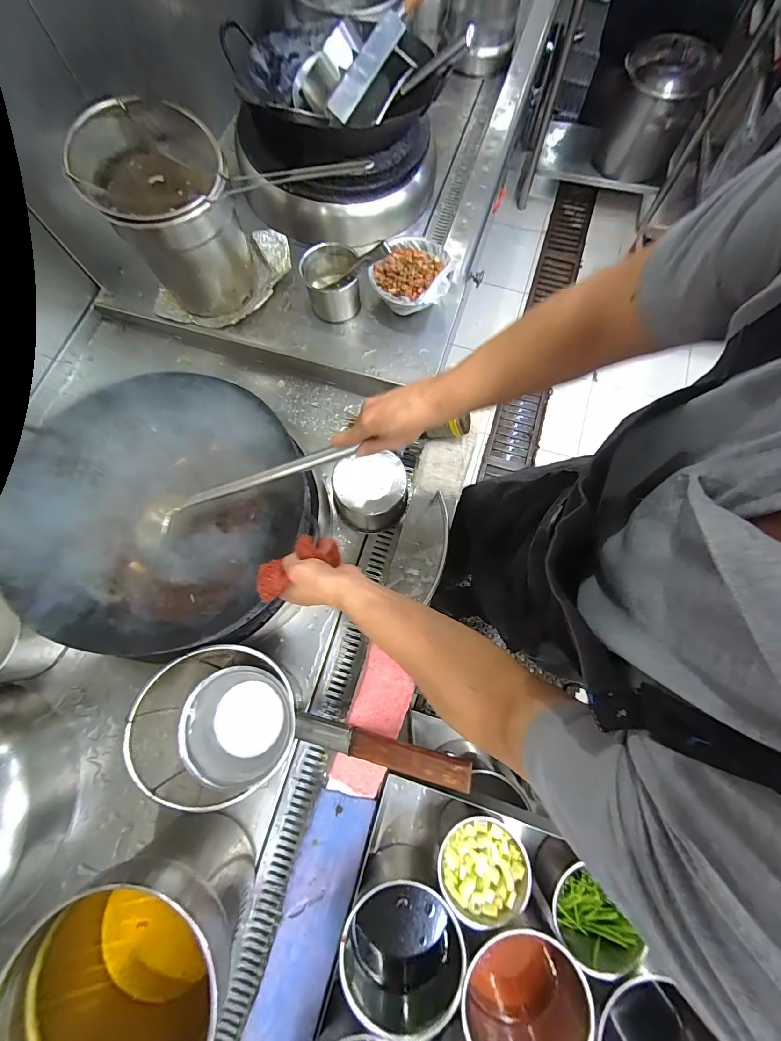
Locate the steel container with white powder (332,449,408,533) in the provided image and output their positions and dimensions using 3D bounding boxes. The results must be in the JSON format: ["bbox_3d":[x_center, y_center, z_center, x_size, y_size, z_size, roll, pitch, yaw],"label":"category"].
[{"bbox_3d":[-0.040,-0.046,0.696,0.133,0.109,0.121,17,76,5],"label":"steel container with white powder"}]

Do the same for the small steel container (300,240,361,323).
[{"bbox_3d":[-0.123,-0.494,0.751,0.108,0.096,0.095,-6,75,-1],"label":"small steel container"}]

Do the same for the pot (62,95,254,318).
[{"bbox_3d":[-0.408,-0.577,0.696,0.220,0.250,0.224,0,75,0],"label":"pot"}]

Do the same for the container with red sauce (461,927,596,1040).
[{"bbox_3d":[0.166,0.610,0.488,0.151,0.123,0.145,0,75,0],"label":"container with red sauce"}]

